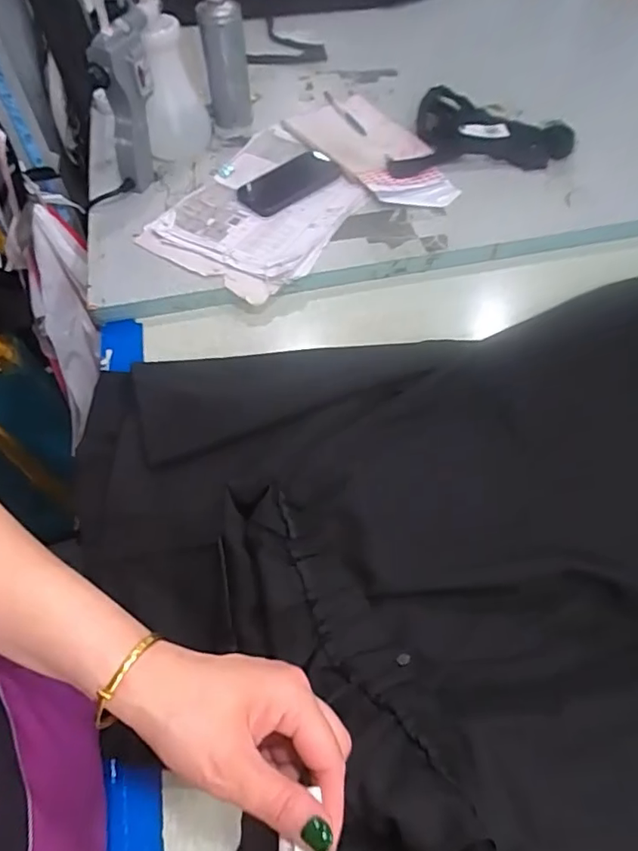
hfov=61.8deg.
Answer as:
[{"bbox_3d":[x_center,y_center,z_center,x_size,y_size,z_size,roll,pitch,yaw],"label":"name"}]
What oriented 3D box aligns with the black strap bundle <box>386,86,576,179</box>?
[{"bbox_3d":[0.235,-0.472,0.832,0.262,0.036,0.211,-3,59,-2],"label":"black strap bundle"}]

